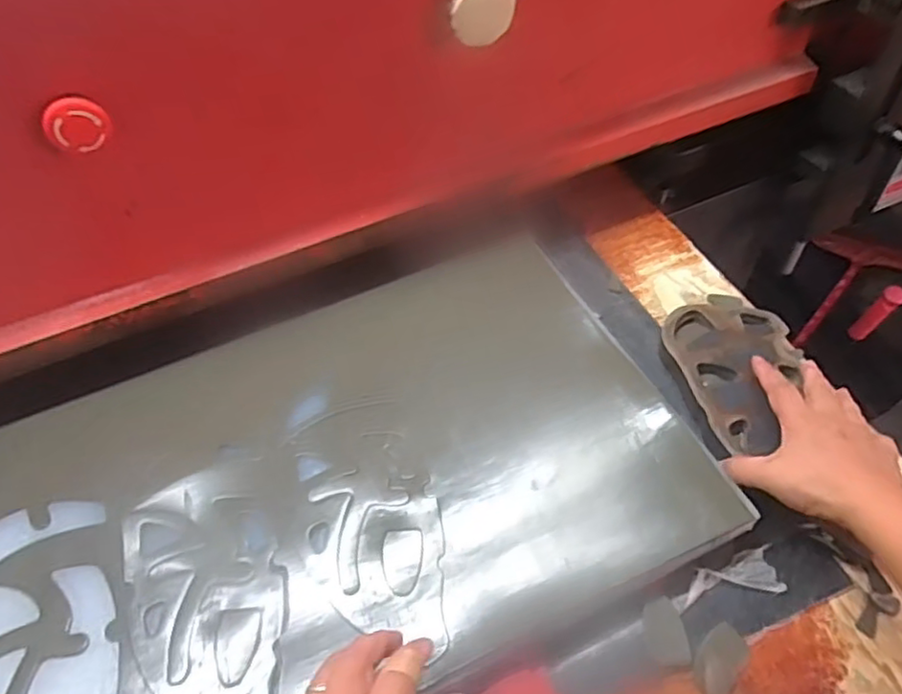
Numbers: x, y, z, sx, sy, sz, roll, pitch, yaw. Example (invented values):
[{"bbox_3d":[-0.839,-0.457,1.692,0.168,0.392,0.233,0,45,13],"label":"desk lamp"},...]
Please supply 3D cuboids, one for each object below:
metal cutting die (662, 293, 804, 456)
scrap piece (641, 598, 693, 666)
[{"bbox_3d":[0.258,0.013,0.569,0.112,0.035,0.175,-12,51,-4],"label":"metal cutting die"},{"bbox_3d":[0.149,0.198,0.437,0.028,0.004,0.042,-7,60,-5],"label":"scrap piece"}]

